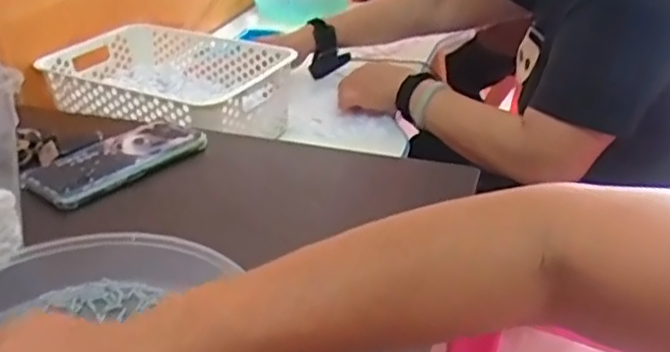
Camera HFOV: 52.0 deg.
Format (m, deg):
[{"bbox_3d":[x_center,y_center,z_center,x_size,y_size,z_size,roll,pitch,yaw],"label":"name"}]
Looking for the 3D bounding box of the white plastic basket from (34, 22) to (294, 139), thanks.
[{"bbox_3d":[-0.226,-0.125,0.925,0.313,0.083,0.208,18,34,28],"label":"white plastic basket"}]

